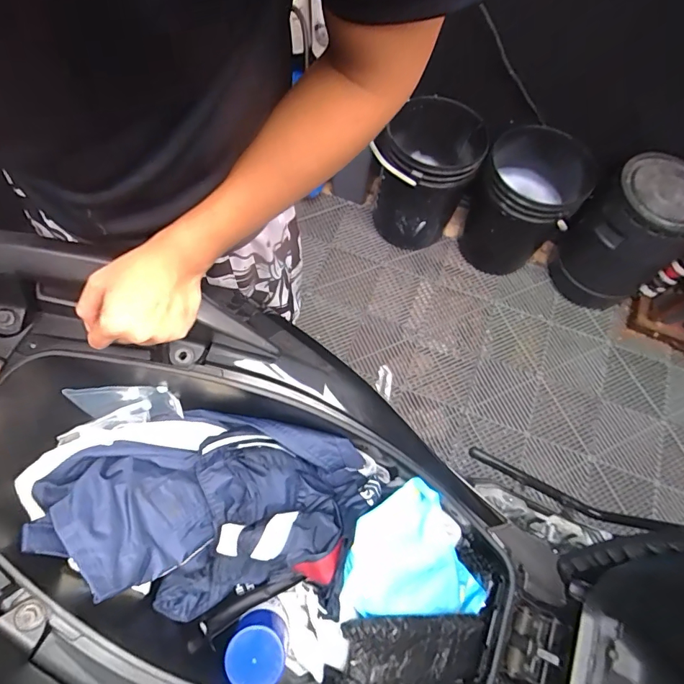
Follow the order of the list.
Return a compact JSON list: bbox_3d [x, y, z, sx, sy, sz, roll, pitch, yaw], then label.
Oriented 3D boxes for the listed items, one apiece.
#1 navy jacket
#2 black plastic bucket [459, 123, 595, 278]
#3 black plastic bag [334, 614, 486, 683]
[{"bbox_3d":[-0.151,0.199,0.517,0.383,0.145,0.225,4,68,-3],"label":"navy jacket"},{"bbox_3d":[0.570,-0.414,1.402,0.298,0.422,0.283,-7,69,-7],"label":"black plastic bucket"},{"bbox_3d":[0.089,0.400,0.557,0.211,0.050,0.091,14,67,-23],"label":"black plastic bag"}]

